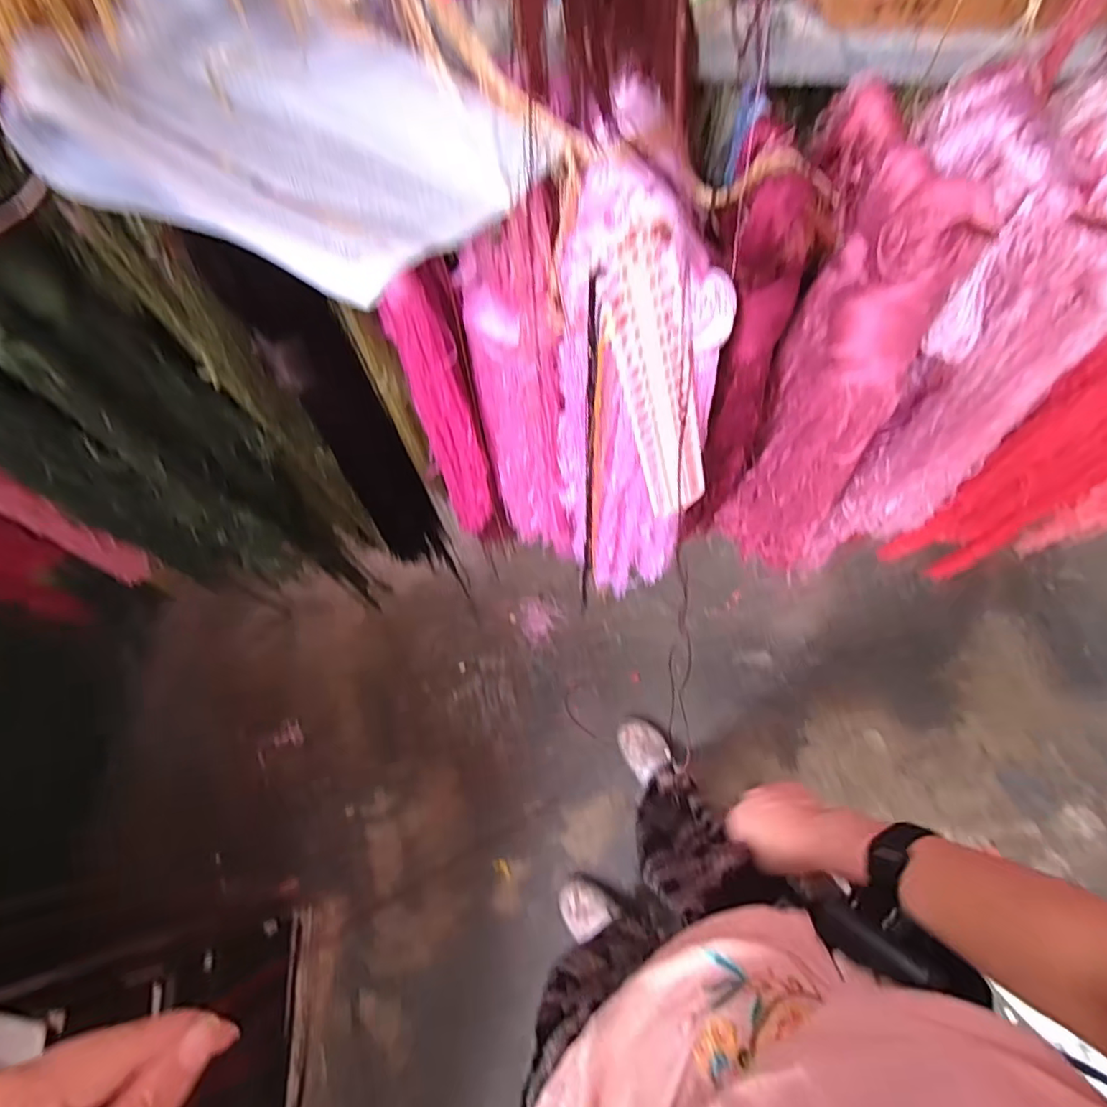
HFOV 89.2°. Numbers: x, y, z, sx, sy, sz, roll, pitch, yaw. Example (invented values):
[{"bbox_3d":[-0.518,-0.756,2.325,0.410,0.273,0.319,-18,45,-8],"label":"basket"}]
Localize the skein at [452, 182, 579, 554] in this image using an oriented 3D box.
[{"bbox_3d":[-0.027,-0.127,0.560,0.078,0.460,0.056,-7,67,-1],"label":"skein"}]

